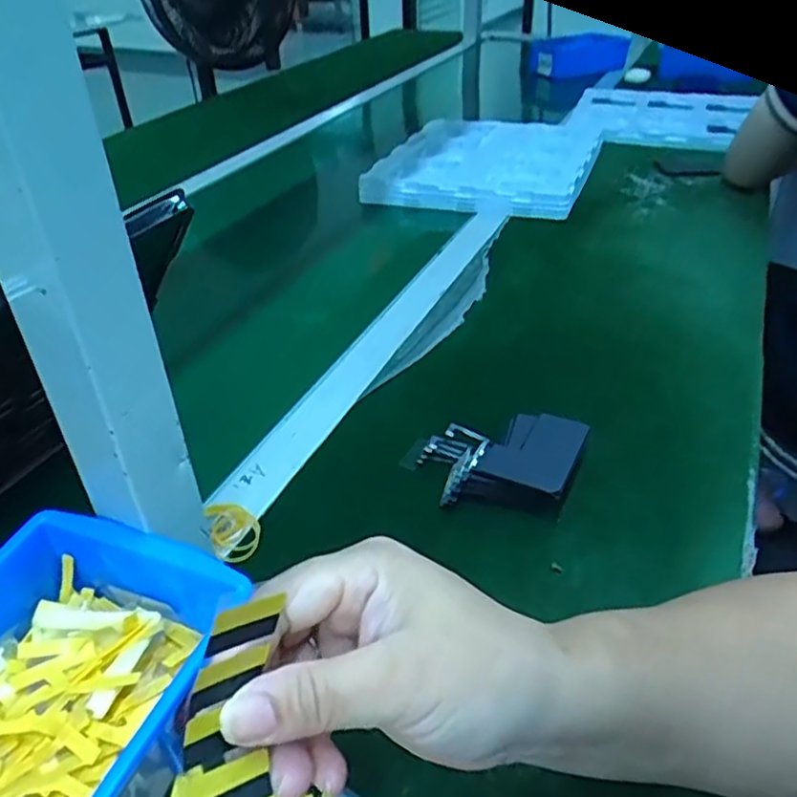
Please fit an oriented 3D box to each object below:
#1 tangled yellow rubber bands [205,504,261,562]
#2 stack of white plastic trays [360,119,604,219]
[{"bbox_3d":[-0.107,0.083,0.436,0.029,0.010,0.048,-17,39,-19],"label":"tangled yellow rubber bands"},{"bbox_3d":[0.131,-0.337,0.956,0.272,0.050,0.338,10,36,19],"label":"stack of white plastic trays"}]

